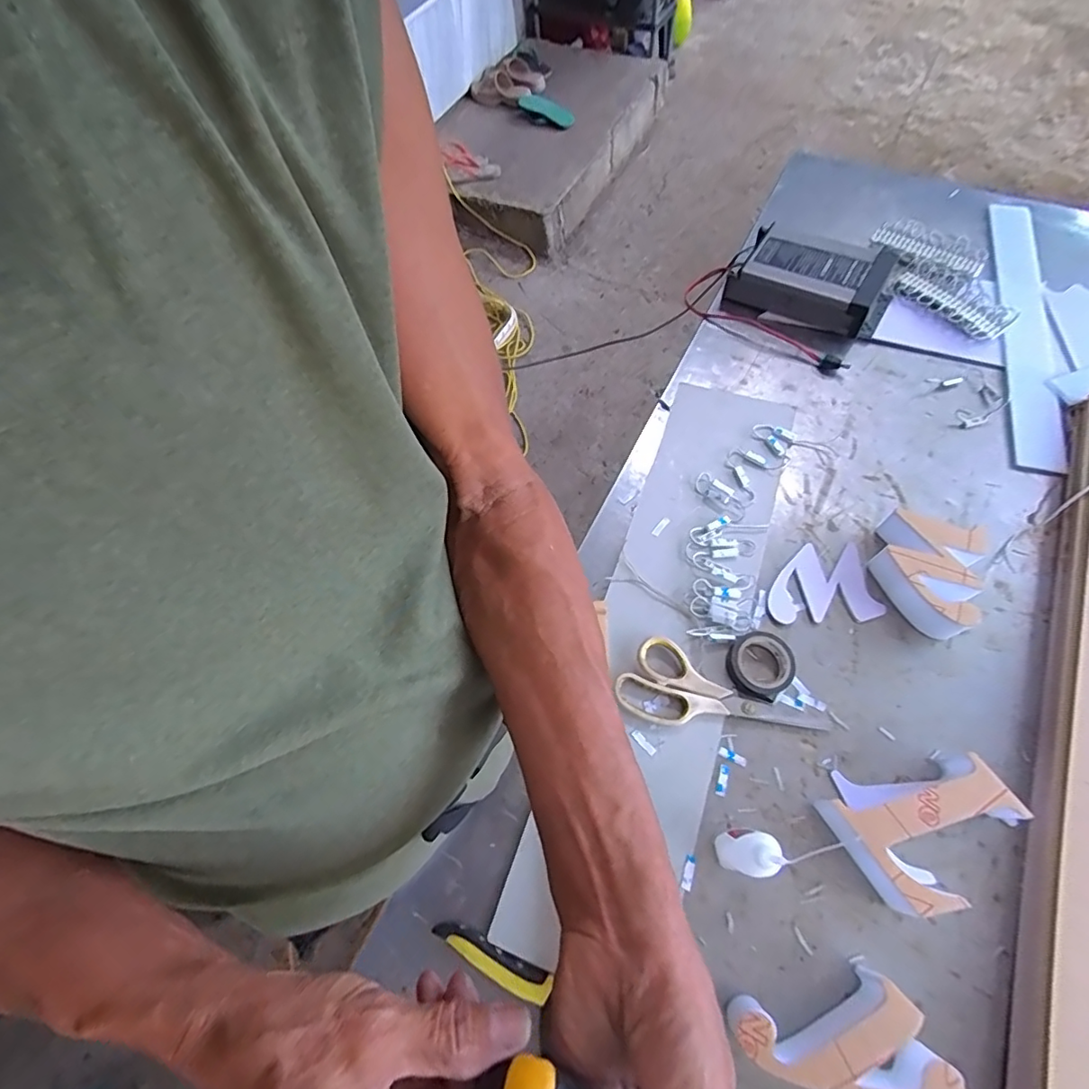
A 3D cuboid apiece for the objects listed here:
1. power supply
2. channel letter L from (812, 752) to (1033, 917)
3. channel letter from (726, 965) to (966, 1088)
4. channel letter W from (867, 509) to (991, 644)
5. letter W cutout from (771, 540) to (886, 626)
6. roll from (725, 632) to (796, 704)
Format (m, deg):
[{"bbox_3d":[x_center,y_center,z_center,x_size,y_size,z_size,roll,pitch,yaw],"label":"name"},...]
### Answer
[{"bbox_3d":[0.345,-0.344,0.701,0.186,0.058,0.127,25,68,14],"label":"power supply"},{"bbox_3d":[0.302,0.213,0.436,0.141,0.047,0.102,-35,67,-13],"label":"channel letter L"},{"bbox_3d":[0.205,0.344,0.375,0.126,0.044,0.068,-8,64,-1],"label":"channel letter"},{"bbox_3d":[0.367,0.027,0.522,0.089,0.047,0.105,24,68,14],"label":"channel letter W"},{"bbox_3d":[0.276,0.037,0.542,0.101,0.006,0.081,-1,64,2],"label":"letter W cutout"},{"bbox_3d":[0.198,0.112,0.499,0.059,0.016,0.057,-1,64,2],"label":"roll"}]

